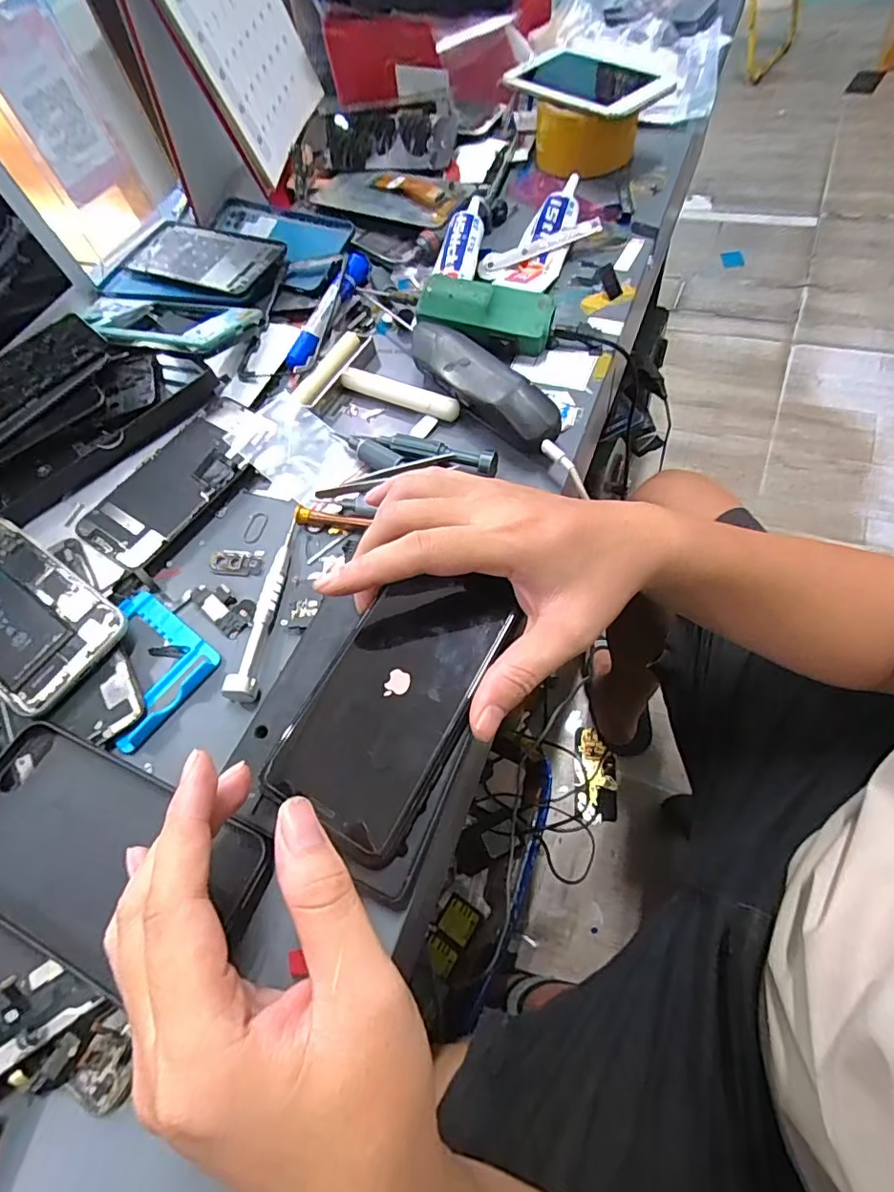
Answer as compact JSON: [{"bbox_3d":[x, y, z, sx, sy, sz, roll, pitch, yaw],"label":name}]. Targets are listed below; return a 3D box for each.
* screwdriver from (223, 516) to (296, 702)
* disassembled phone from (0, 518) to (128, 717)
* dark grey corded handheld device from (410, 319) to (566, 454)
[{"bbox_3d":[-0.108,0.005,0.322,0.014,0.015,0.120,2,61,9],"label":"screwdriver"},{"bbox_3d":[-0.271,0.008,0.336,0.152,0.009,0.077,28,68,22],"label":"disassembled phone"},{"bbox_3d":[0.022,-0.147,0.370,0.032,0.035,0.142,-39,63,-13],"label":"dark grey corded handheld device"}]

